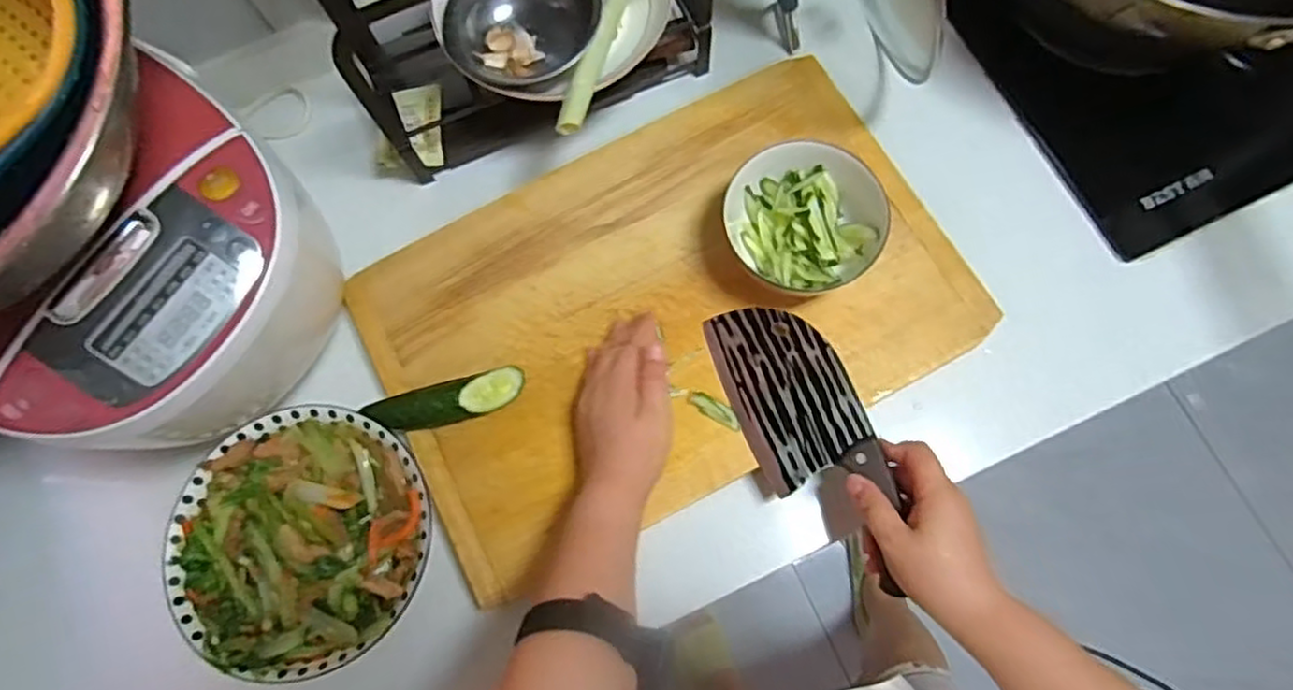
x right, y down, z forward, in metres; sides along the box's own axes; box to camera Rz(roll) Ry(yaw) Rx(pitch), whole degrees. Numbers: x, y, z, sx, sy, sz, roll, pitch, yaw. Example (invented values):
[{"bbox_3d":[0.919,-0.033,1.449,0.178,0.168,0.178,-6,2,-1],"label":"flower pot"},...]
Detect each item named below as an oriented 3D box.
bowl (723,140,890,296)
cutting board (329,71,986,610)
[{"bbox_3d":[0.127,-0.099,0.589,0.115,0.065,0.122,0,75,2],"label":"bowl"},{"bbox_3d":[0.015,-0.036,0.607,0.474,0.020,0.307,-28,76,-6],"label":"cutting board"}]

